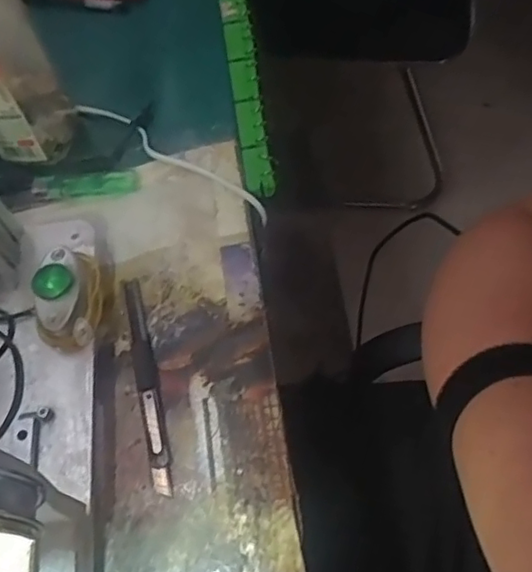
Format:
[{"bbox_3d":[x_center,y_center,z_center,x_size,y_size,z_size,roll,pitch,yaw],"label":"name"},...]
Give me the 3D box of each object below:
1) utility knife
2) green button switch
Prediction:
[{"bbox_3d":[-0.074,0.057,0.371,0.013,0.004,0.139,-16,60,-2],"label":"utility knife"},{"bbox_3d":[-0.120,0.004,0.372,0.031,0.034,0.067,-4,60,4],"label":"green button switch"}]

